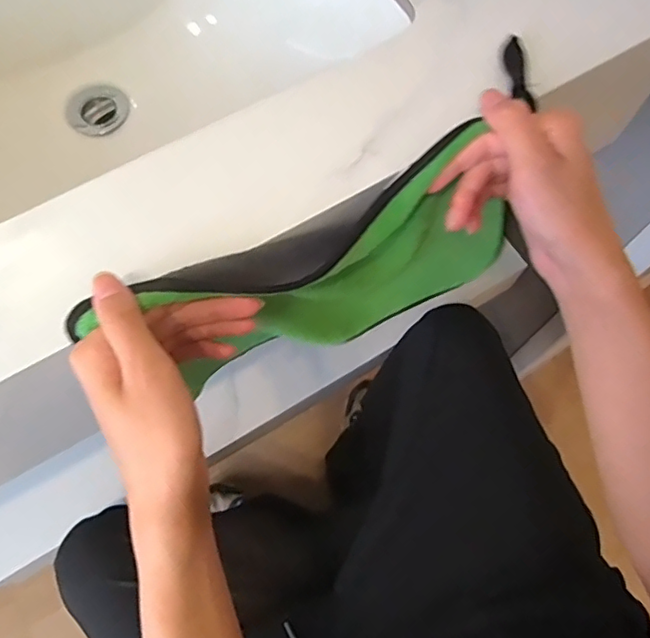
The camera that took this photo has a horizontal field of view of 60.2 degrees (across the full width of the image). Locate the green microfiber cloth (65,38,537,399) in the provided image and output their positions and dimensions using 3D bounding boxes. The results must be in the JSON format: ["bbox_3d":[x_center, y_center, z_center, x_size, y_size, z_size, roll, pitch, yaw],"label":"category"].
[{"bbox_3d":[0.019,-0.040,0.376,0.291,0.165,0.066,-34,72,-12],"label":"green microfiber cloth"}]

